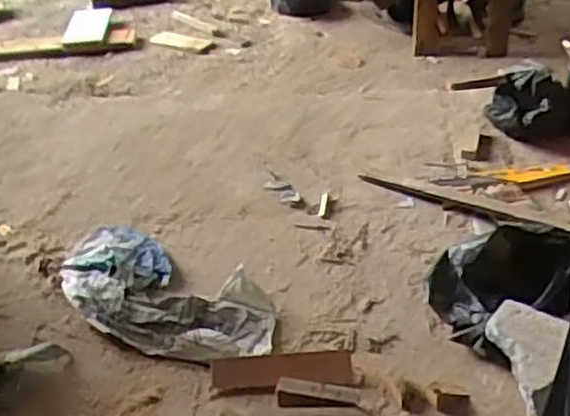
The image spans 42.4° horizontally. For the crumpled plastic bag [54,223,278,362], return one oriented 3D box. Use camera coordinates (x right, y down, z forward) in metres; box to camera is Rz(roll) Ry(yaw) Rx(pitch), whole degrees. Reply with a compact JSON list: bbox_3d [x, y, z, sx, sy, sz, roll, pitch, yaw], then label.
[{"bbox_3d":[-0.186,0.116,1.037,0.372,0.051,0.169,24,44,33],"label":"crumpled plastic bag"}]

